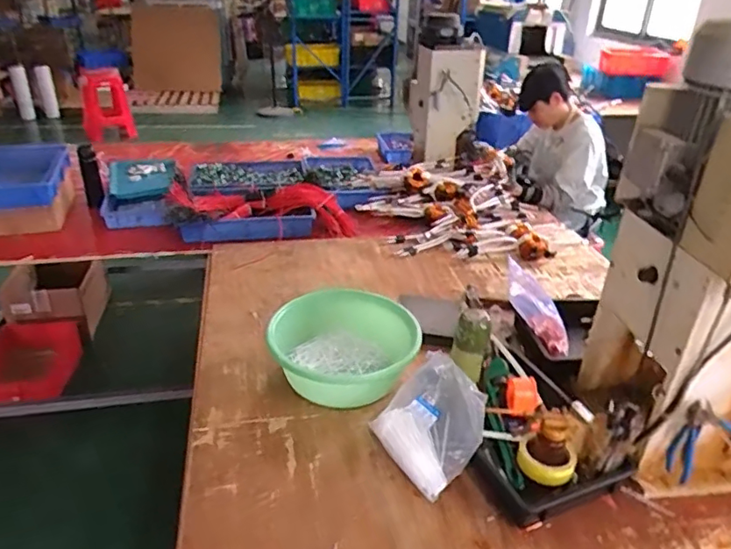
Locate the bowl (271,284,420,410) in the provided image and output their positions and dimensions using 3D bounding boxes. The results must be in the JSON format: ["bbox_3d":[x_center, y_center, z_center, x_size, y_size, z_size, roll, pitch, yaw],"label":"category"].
[{"bbox_3d":[-0.051,0.167,1.188,0.293,0.132,0.276,-1,31,1],"label":"bowl"}]

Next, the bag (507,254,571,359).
[{"bbox_3d":[0.405,0.077,1.321,0.102,0.057,0.255,-14,67,-26],"label":"bag"}]

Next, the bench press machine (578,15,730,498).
[{"bbox_3d":[0.592,-0.002,0.946,0.286,0.696,0.312,-2,29,-7],"label":"bench press machine"}]

